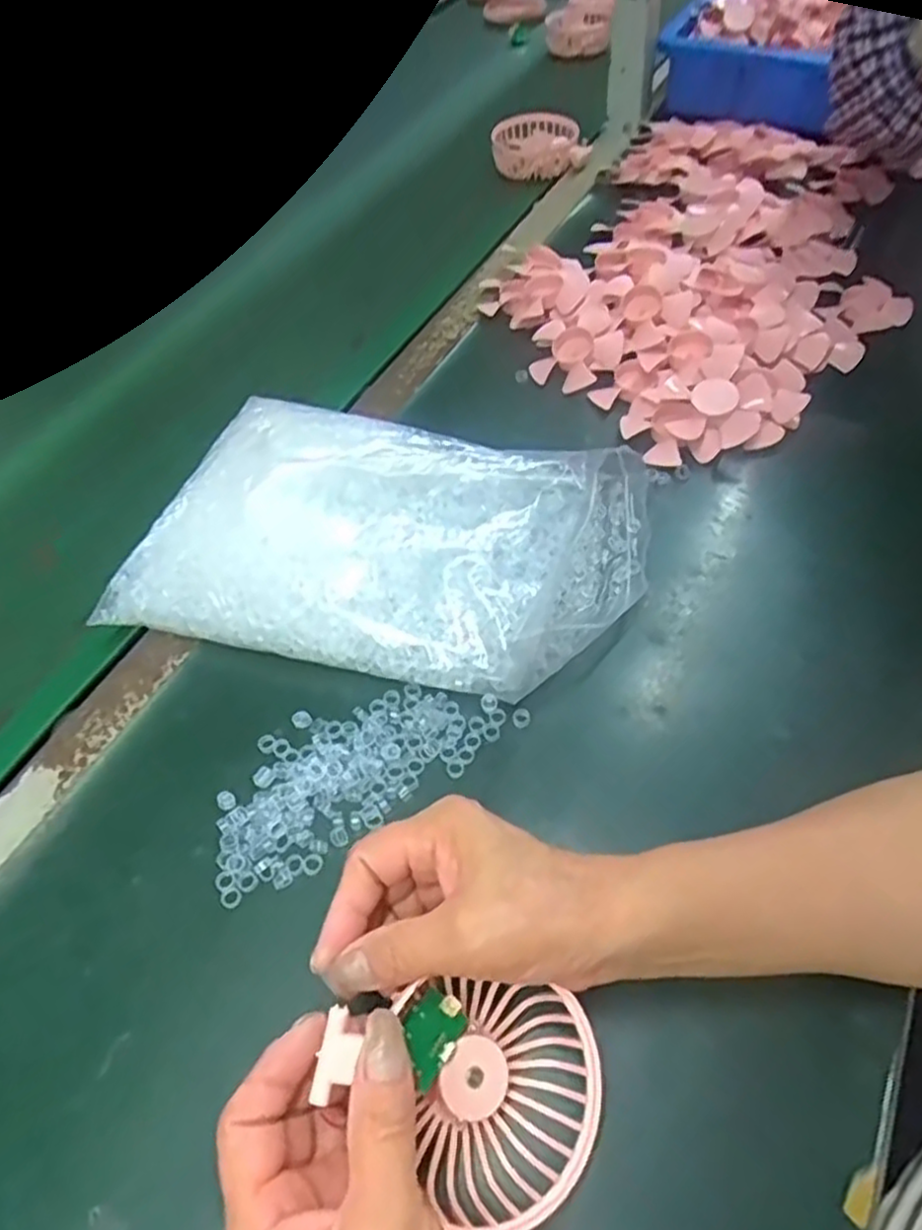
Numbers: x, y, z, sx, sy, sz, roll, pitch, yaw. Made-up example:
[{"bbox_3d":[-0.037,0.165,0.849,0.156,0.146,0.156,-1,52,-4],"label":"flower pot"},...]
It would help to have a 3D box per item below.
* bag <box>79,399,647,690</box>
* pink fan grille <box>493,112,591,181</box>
[{"bbox_3d":[-0.042,-0.052,0.436,0.305,0.060,0.185,5,55,9],"label":"bag"},{"bbox_3d":[0.084,-0.501,0.771,0.099,0.030,0.099,-2,54,4],"label":"pink fan grille"}]

